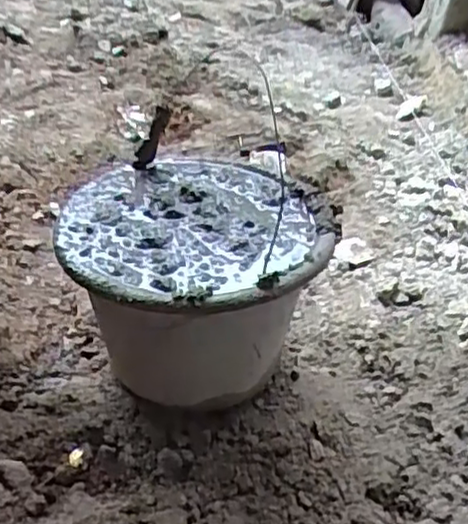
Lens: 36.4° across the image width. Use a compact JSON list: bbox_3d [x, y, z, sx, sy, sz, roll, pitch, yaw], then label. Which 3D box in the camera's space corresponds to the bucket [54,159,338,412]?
[{"bbox_3d":[-0.045,0.035,0.780,0.259,0.189,0.253,6,37,-4],"label":"bucket"}]

